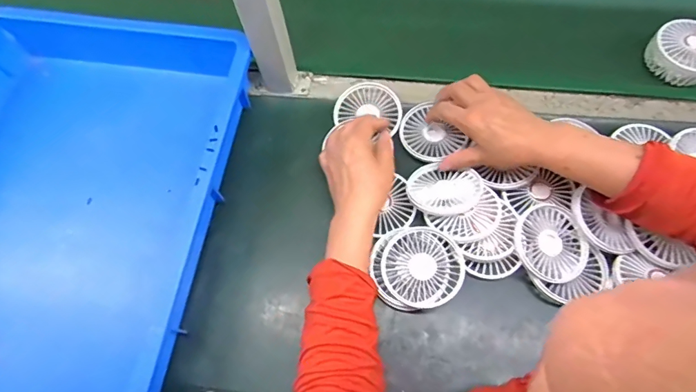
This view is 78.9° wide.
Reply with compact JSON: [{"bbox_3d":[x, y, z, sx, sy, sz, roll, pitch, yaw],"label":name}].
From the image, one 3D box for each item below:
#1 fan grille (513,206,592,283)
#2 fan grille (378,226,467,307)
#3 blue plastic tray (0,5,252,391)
[{"bbox_3d":[0.231,0.055,0.486,0.087,0.016,0.087,3,74,-11],"label":"fan grille"},{"bbox_3d":[0.084,0.081,0.481,0.087,0.017,0.089,-2,68,6],"label":"fan grille"},{"bbox_3d":[-0.362,0.043,0.493,0.371,0.108,0.557,8,66,5],"label":"blue plastic tray"}]

